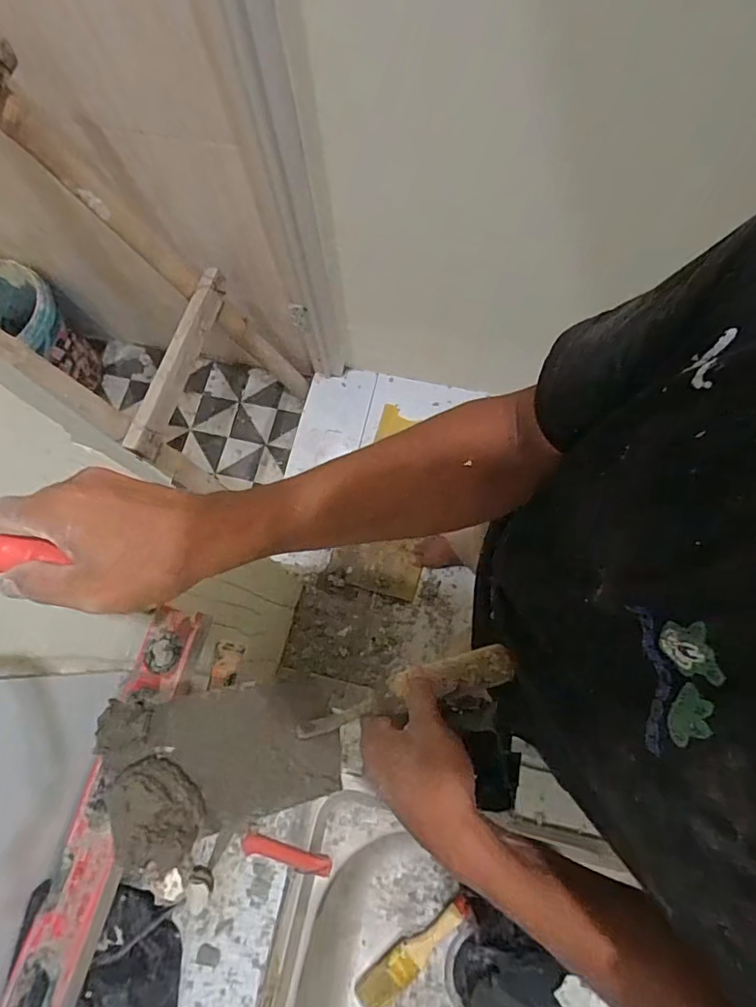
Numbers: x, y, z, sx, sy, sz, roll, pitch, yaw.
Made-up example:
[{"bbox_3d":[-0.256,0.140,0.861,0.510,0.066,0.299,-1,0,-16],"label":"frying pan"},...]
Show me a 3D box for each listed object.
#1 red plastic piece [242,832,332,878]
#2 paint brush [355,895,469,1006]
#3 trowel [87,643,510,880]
[{"bbox_3d":[-0.095,0.369,0.567,0.094,0.021,0.019,16,75,6],"label":"red plastic piece"},{"bbox_3d":[0.047,0.538,0.640,0.160,0.020,0.040,-35,76,-8],"label":"paint brush"},{"bbox_3d":[-0.035,0.171,0.428,0.321,0.065,0.099,-6,72,-30],"label":"trowel"}]

